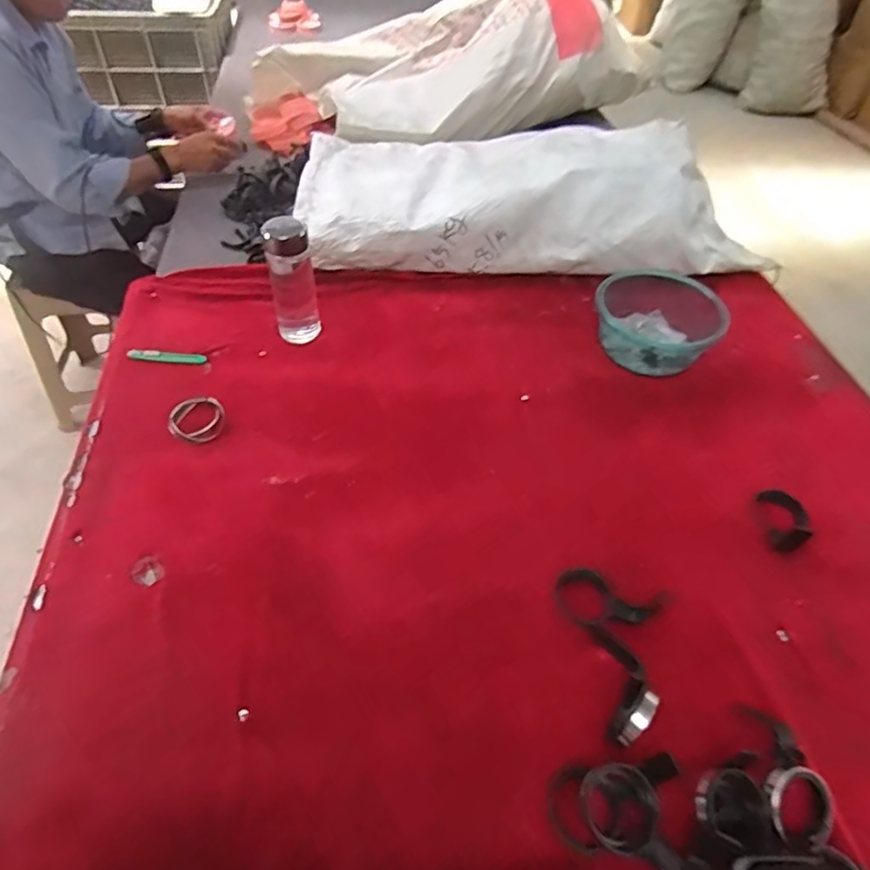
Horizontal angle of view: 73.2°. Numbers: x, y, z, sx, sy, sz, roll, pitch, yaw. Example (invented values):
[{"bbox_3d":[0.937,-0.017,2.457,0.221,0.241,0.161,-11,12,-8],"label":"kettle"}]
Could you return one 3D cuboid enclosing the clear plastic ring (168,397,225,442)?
[{"bbox_3d":[-0.331,-0.022,0.815,0.071,0.011,0.068,2,67,-15],"label":"clear plastic ring"}]

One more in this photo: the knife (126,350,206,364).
[{"bbox_3d":[-0.414,-0.122,0.909,0.114,0.014,0.018,1,53,0],"label":"knife"}]

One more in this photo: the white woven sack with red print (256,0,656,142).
[{"bbox_3d":[0.072,-0.937,1.441,0.880,0.216,0.432,-25,55,-24],"label":"white woven sack with red print"}]

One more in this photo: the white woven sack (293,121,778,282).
[{"bbox_3d":[0.164,-0.469,1.106,0.807,0.127,0.360,0,53,-1],"label":"white woven sack"}]

